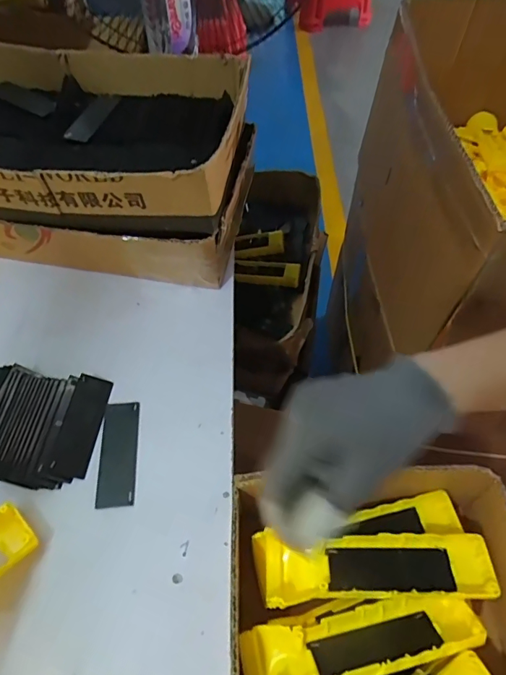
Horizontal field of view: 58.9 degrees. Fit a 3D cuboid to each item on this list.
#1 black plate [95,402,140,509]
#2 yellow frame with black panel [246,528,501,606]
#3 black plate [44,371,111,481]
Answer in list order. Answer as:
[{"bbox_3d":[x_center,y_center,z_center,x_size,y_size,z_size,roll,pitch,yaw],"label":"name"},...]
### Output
[{"bbox_3d":[-0.116,0.098,0.386,0.030,0.004,0.091,-4,56,-3],"label":"black plate"},{"bbox_3d":[0.088,0.171,0.334,0.169,0.021,0.044,-3,56,3],"label":"yellow frame with black panel"},{"bbox_3d":[-0.151,0.076,0.395,0.031,0.004,0.090,19,57,-17],"label":"black plate"}]

